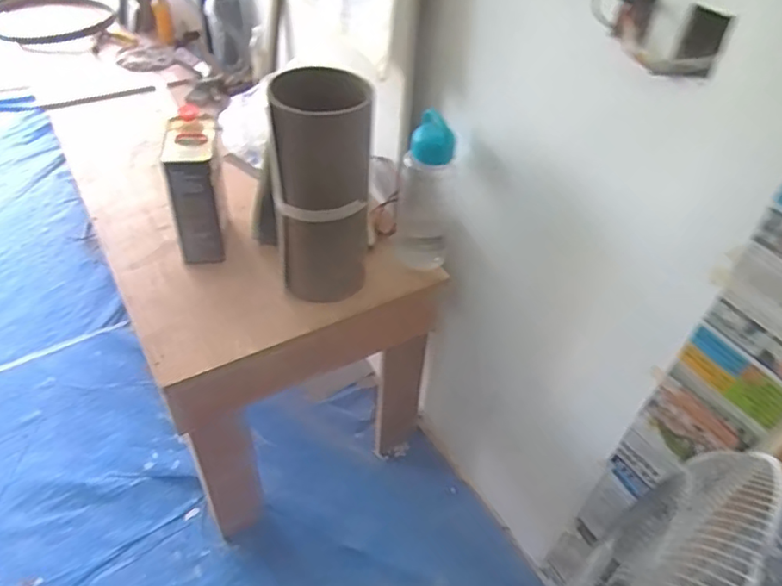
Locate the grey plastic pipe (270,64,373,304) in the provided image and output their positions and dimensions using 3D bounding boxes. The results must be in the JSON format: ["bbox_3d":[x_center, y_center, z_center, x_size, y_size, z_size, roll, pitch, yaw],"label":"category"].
[{"bbox_3d":[-0.125,-0.175,1.067,0.155,0.438,0.123,-4,45,-9],"label":"grey plastic pipe"}]

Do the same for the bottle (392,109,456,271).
[{"bbox_3d":[0.068,-0.187,1.198,0.118,0.318,0.099,7,44,2],"label":"bottle"}]

